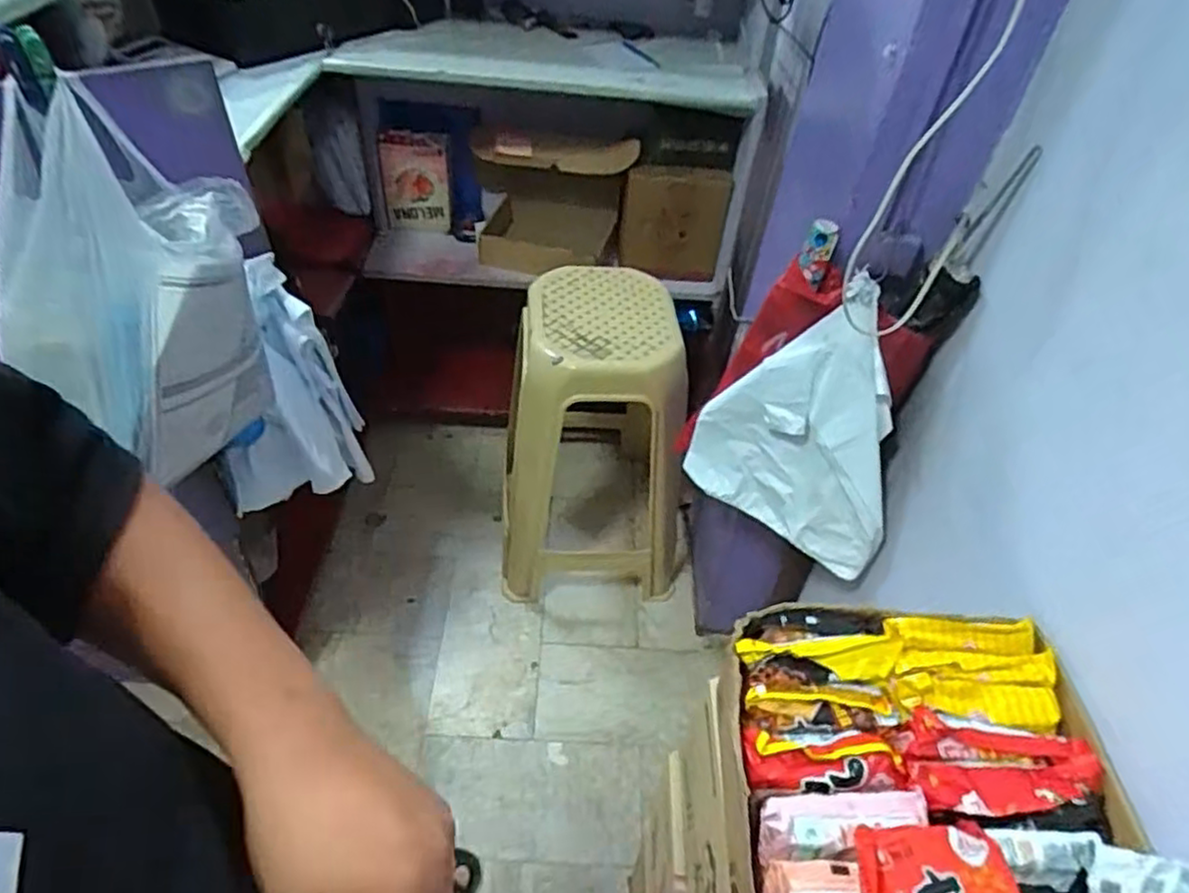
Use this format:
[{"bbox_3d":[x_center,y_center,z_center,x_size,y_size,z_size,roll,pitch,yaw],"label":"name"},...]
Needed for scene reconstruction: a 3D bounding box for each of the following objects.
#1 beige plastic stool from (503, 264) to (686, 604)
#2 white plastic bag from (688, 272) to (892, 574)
[{"bbox_3d":[0.013,0.007,1.439,0.338,0.594,0.371,7,44,1],"label":"beige plastic stool"},{"bbox_3d":[0.291,-0.028,0.990,0.302,0.351,0.090,31,49,24],"label":"white plastic bag"}]

